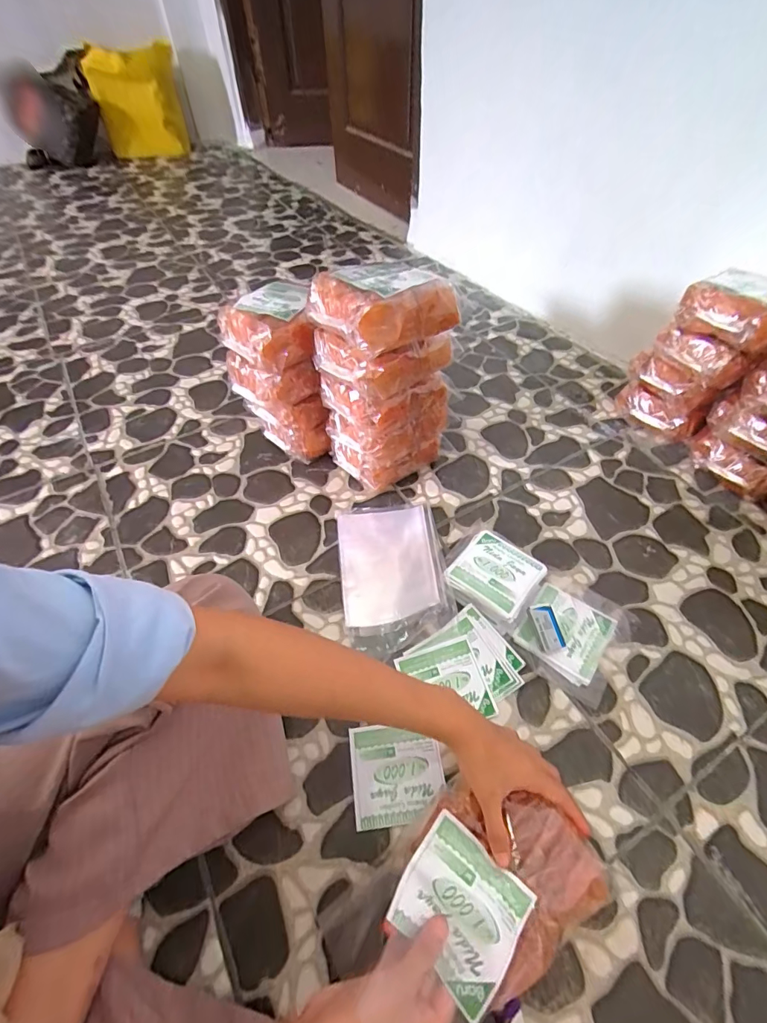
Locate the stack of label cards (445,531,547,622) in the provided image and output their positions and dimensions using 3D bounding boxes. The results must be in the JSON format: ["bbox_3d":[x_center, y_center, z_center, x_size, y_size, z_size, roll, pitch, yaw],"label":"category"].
[{"bbox_3d":[0.144,0.086,0.586,0.103,0.037,0.102,31,59,23],"label":"stack of label cards"}]

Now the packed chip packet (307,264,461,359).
[{"bbox_3d":[-0.003,-0.245,0.522,0.144,0.058,0.115,-31,57,-21],"label":"packed chip packet"}]

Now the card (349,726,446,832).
[{"bbox_3d":[0.014,0.273,0.467,0.092,0.005,0.090,-7,52,-4],"label":"card"}]

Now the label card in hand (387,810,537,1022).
[{"bbox_3d":[0.059,0.305,0.346,0.088,0.015,0.085,35,60,25],"label":"label card in hand"}]

